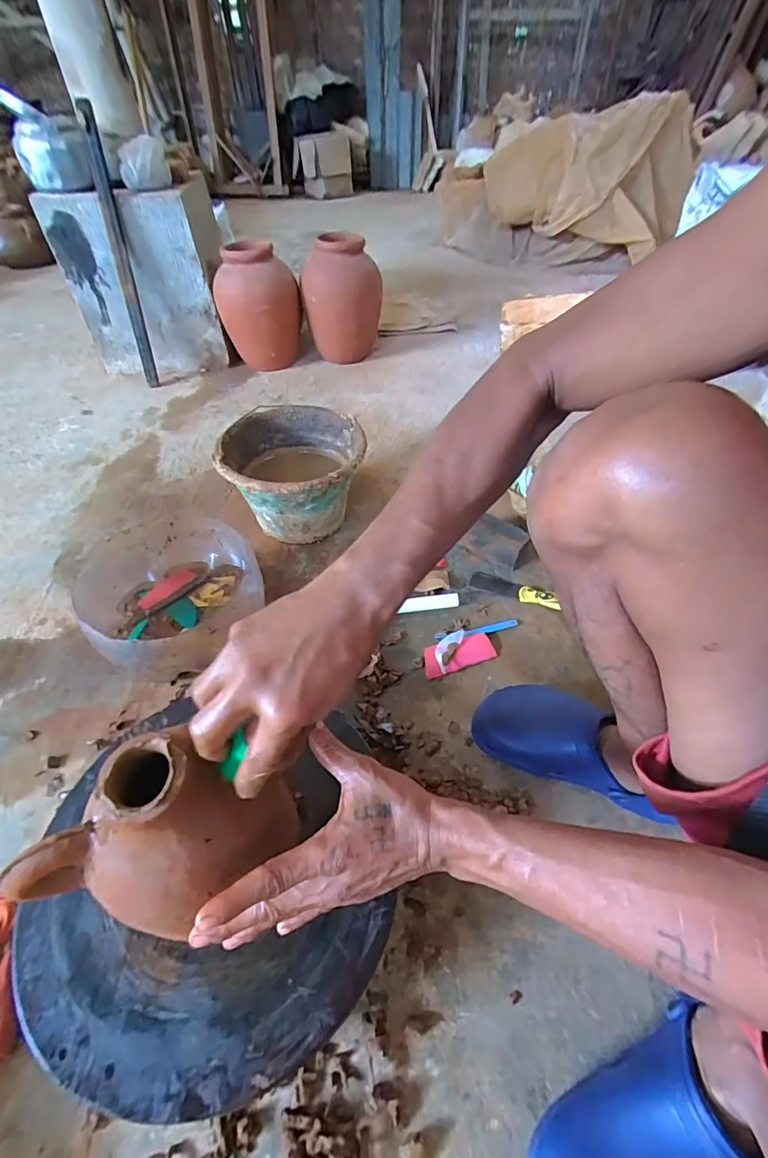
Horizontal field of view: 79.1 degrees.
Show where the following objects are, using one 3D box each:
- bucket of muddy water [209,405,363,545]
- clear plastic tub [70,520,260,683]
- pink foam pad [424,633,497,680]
[{"bbox_3d":[-0.162,-0.179,0.861,0.234,0.178,0.246,0,47,0],"label":"bucket of muddy water"},{"bbox_3d":[-0.302,0.033,0.697,0.233,0.129,0.257,-32,54,-26],"label":"clear plastic tub"},{"bbox_3d":[0.111,0.109,0.688,0.110,0.015,0.045,-13,48,-11],"label":"pink foam pad"}]

